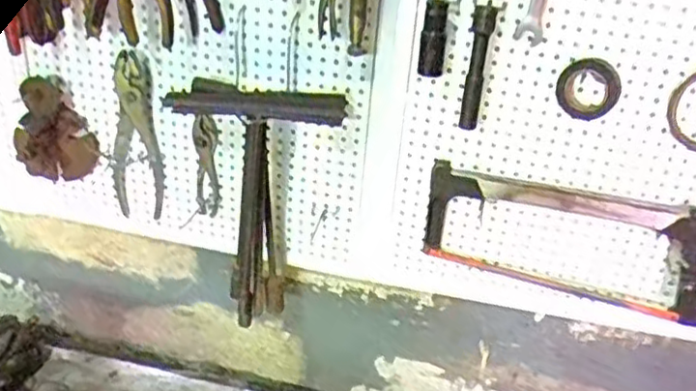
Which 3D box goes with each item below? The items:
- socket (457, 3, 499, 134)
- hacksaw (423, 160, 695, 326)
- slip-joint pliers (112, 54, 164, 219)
[{"bbox_3d":[0.140,-0.136,0.750,0.023,0.140,0.017,10,30,8],"label":"socket"},{"bbox_3d":[0.301,0.064,0.827,0.414,0.150,0.036,11,30,9],"label":"hacksaw"},{"bbox_3d":[-0.281,-0.076,0.899,0.074,0.231,0.022,20,33,25],"label":"slip-joint pliers"}]

